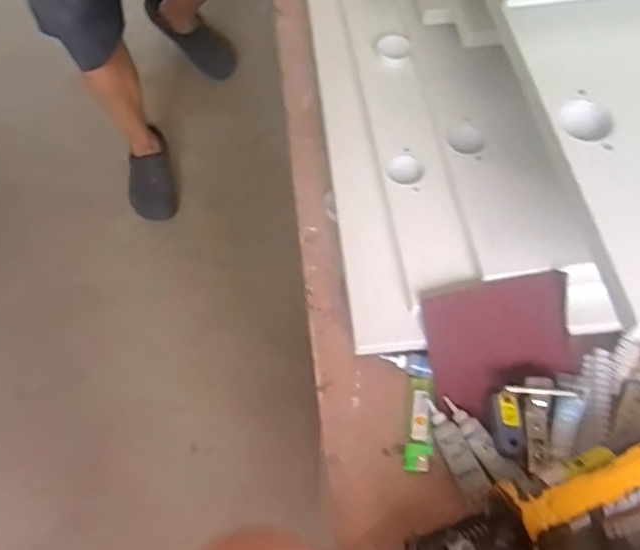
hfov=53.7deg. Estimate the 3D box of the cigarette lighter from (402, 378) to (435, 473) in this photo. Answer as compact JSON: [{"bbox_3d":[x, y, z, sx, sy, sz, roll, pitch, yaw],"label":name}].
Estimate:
[{"bbox_3d":[0.085,0.126,0.536,0.023,0.011,0.079,6,62,4],"label":"cigarette lighter"}]

